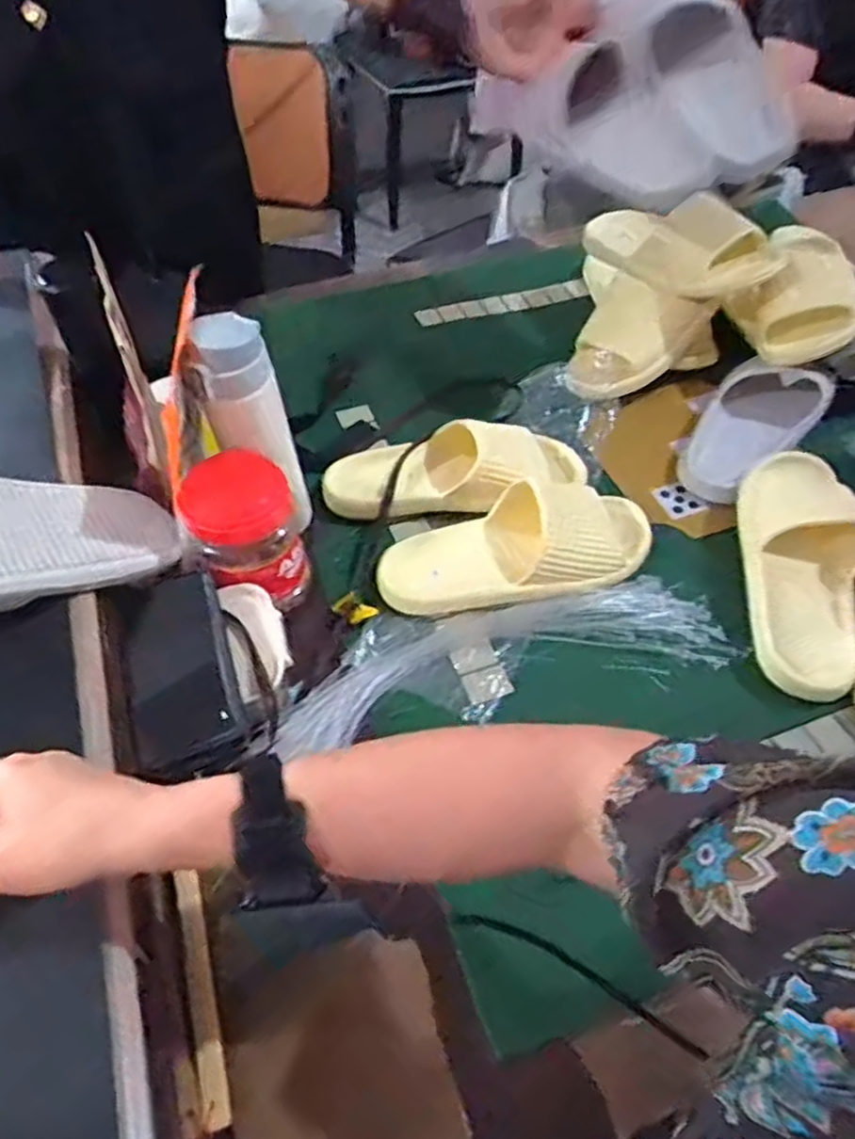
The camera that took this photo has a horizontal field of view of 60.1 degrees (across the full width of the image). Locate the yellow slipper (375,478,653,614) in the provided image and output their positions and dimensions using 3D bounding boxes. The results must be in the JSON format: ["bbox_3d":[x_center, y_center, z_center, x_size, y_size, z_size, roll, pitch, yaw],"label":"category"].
[{"bbox_3d":[0.086,-0.027,0.683,0.262,0.064,0.107,-6,51,-7],"label":"yellow slipper"}]

